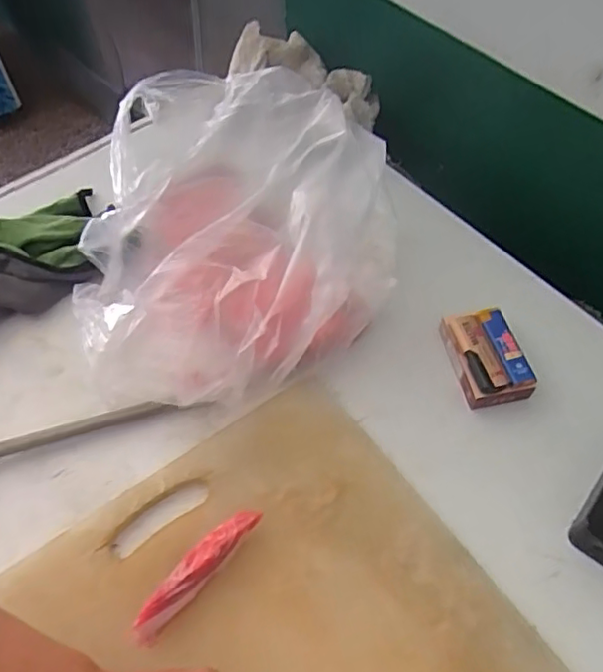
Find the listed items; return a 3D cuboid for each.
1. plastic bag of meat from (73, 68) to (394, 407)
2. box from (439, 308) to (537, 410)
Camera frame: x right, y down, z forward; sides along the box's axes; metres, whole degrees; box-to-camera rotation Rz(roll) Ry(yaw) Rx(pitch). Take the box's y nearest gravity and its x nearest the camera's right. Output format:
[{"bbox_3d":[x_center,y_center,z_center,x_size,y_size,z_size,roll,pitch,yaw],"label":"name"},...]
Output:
[{"bbox_3d":[-0.055,-0.100,0.560,0.267,0.148,0.303,5,57,4],"label":"plastic bag of meat"},{"bbox_3d":[0.166,0.017,0.560,0.058,0.039,0.091,-11,57,-6],"label":"box"}]

